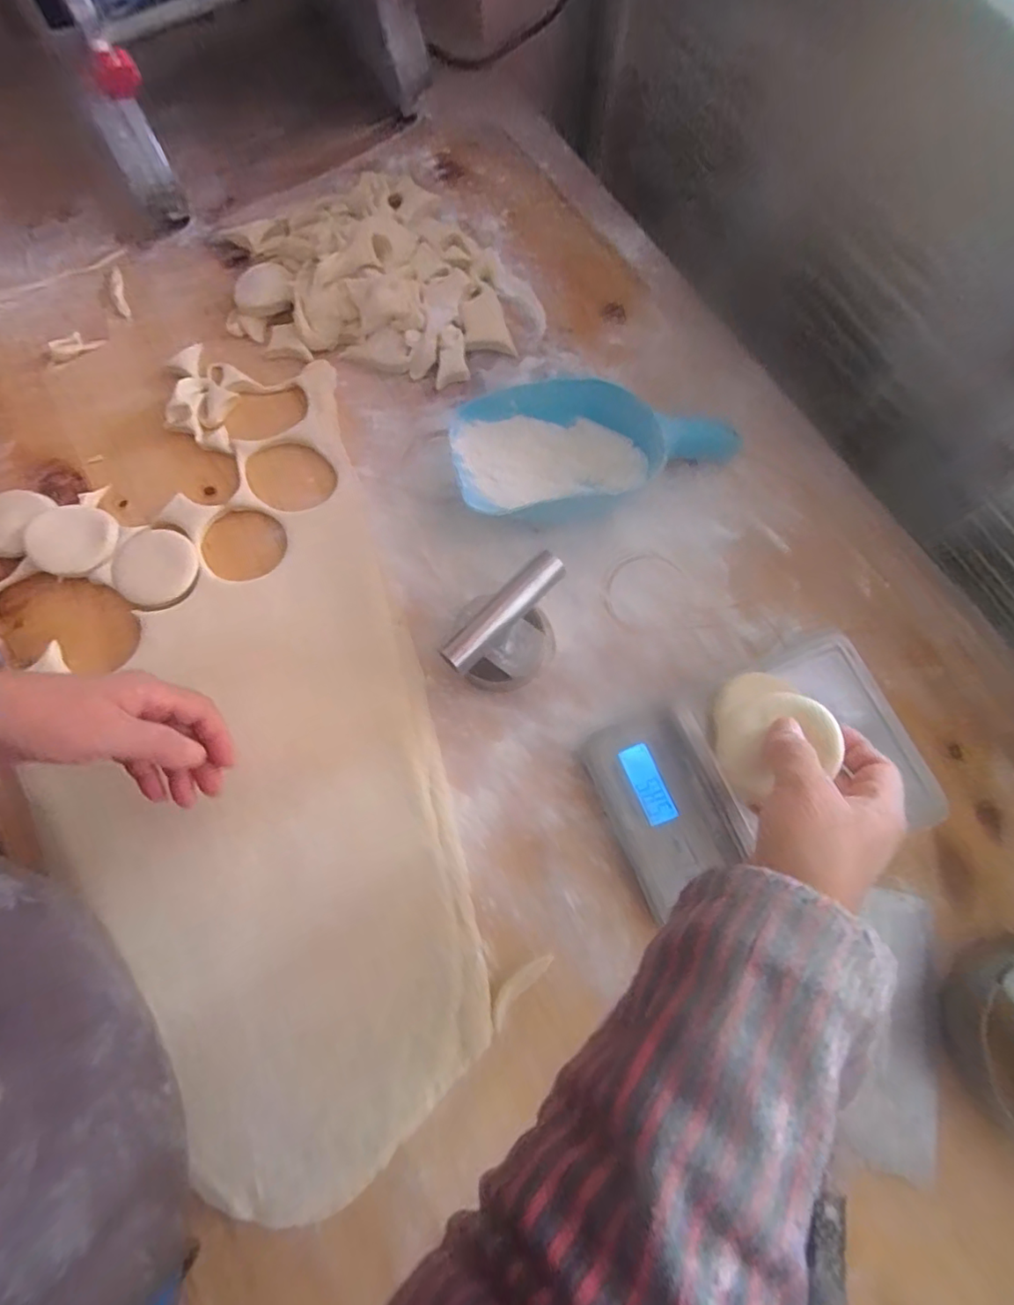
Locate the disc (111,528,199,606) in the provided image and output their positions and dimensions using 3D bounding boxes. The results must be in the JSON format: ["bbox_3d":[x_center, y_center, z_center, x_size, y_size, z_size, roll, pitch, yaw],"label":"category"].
[{"bbox_3d":[-0.303,-0.074,0.496,0.065,0.011,0.067,0,73,-1],"label":"disc"}]

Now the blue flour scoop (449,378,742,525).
[{"bbox_3d":[0.083,-0.177,0.504,0.255,0.072,0.120,-16,74,-6],"label":"blue flour scoop"}]

